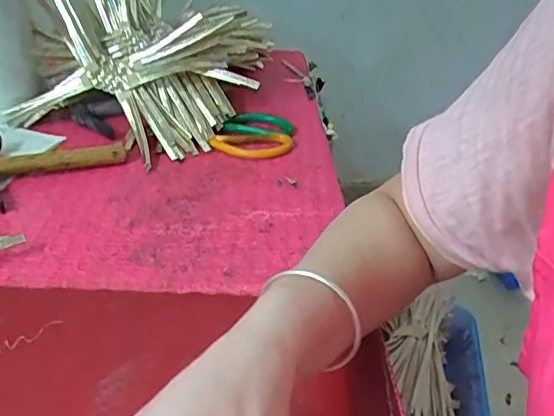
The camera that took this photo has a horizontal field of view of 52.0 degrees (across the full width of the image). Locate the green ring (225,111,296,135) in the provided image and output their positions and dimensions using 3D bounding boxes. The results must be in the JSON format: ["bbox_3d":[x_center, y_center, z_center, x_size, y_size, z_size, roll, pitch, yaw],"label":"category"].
[{"bbox_3d":[-0.021,-0.102,0.699,0.082,0.016,0.045,3,33,4],"label":"green ring"}]

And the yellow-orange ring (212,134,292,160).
[{"bbox_3d":[-0.030,-0.072,0.660,0.093,0.010,0.048,3,33,3],"label":"yellow-orange ring"}]

